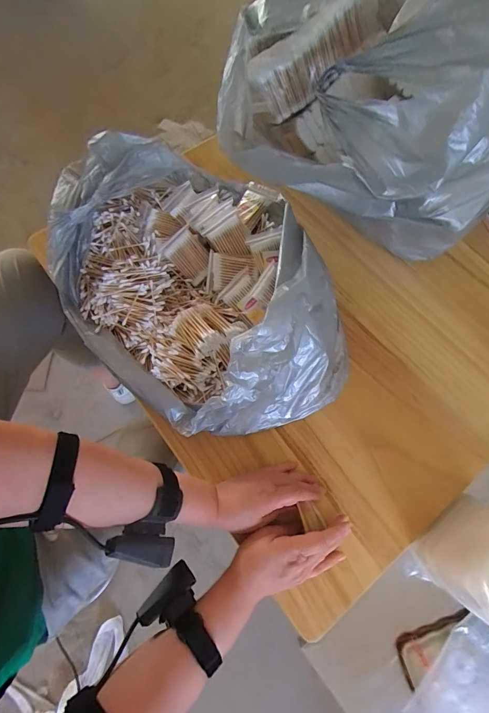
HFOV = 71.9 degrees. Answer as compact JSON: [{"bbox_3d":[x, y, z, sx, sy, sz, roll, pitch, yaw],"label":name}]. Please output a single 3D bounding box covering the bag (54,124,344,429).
[{"bbox_3d":[-0.082,-0.124,0.497,0.365,0.171,0.493,-21,72,-9],"label":"bag"}]

